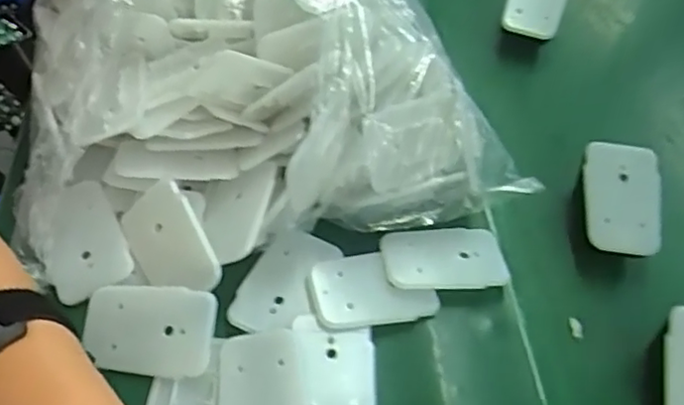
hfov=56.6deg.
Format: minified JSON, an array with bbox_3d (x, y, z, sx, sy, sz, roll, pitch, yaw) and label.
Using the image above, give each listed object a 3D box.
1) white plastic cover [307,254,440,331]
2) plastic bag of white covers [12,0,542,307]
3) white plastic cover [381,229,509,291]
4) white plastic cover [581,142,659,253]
[{"bbox_3d":[0.016,0.048,0.347,0.066,0.007,0.041,-8,54,-10],"label":"white plastic cover"},{"bbox_3d":[-0.072,-0.101,0.395,0.268,0.120,0.283,-12,55,-13],"label":"plastic bag of white covers"},{"bbox_3d":[0.057,0.033,0.359,0.066,0.012,0.039,2,53,-3],"label":"white plastic cover"},{"bbox_3d":[0.166,-0.003,0.375,0.044,0.007,0.065,6,77,0],"label":"white plastic cover"}]

